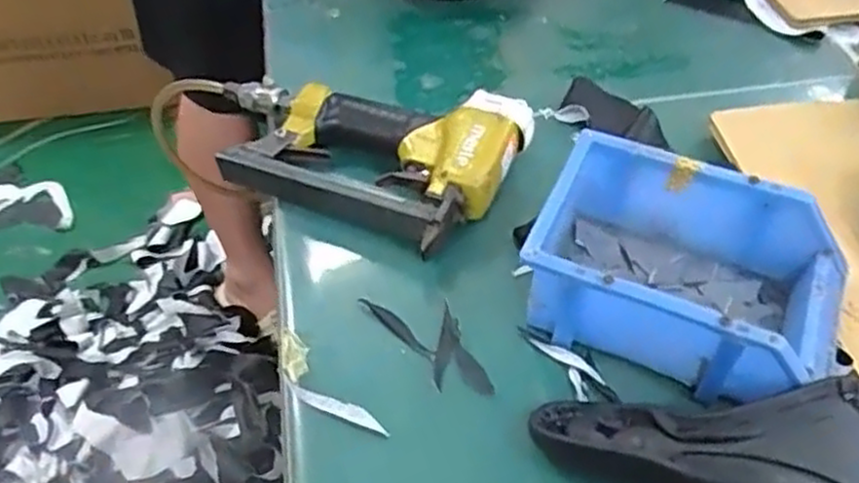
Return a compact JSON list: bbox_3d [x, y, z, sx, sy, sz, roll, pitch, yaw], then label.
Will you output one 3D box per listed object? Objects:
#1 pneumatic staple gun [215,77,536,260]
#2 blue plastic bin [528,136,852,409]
[{"bbox_3d":[-0.052,-0.068,0.554,0.224,0.047,0.134,17,53,17],"label":"pneumatic staple gun"},{"bbox_3d":[0.156,0.018,0.453,0.169,0.074,0.113,18,53,19],"label":"blue plastic bin"}]

